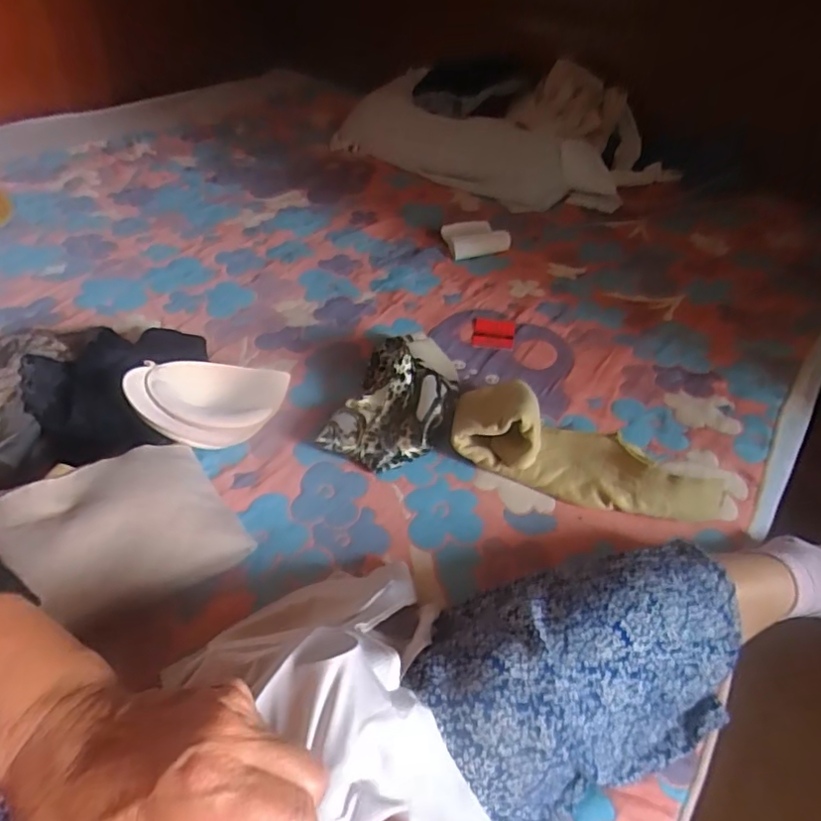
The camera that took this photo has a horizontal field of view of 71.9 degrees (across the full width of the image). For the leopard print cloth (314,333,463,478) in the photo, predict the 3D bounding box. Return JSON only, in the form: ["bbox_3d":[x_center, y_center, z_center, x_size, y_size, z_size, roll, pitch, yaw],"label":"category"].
[{"bbox_3d":[-0.008,-0.023,0.690,0.122,0.062,0.220,16,44,15],"label":"leopard print cloth"}]

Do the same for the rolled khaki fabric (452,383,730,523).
[{"bbox_3d":[0.185,0.042,0.619,0.295,0.072,0.110,19,45,18],"label":"rolled khaki fabric"}]

